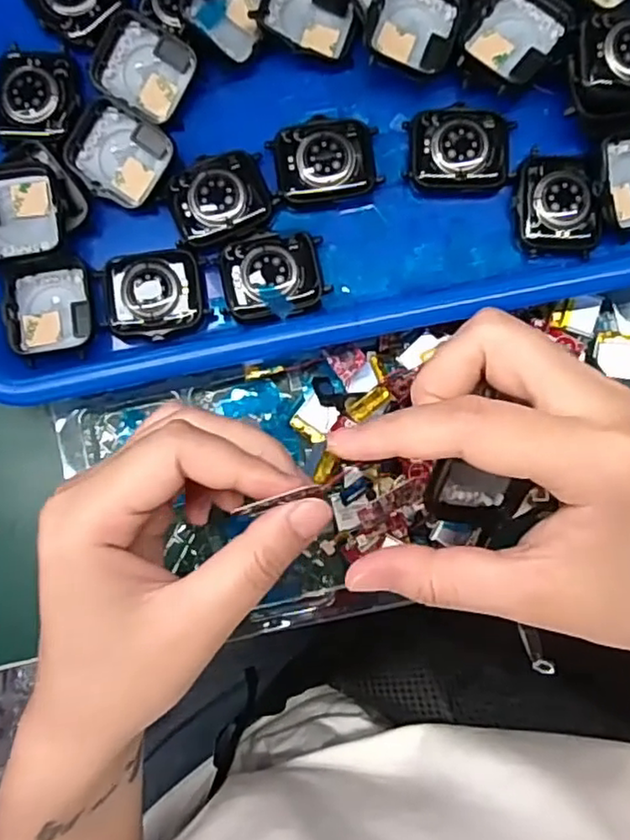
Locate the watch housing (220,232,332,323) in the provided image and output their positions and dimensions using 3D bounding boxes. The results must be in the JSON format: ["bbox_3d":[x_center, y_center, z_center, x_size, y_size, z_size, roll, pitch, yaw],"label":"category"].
[{"bbox_3d":[-0.018,-0.061,0.278,0.043,0.009,0.036,-5,84,0],"label":"watch housing"}]

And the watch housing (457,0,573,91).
[{"bbox_3d":[0.086,-0.163,0.276,0.036,0.010,0.049,34,86,4],"label":"watch housing"}]

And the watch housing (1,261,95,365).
[{"bbox_3d":[-0.113,-0.047,0.279,0.036,0.009,0.040,-7,84,0],"label":"watch housing"}]

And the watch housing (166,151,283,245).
[{"bbox_3d":[-0.041,-0.097,0.280,0.043,0.008,0.035,-16,84,-1],"label":"watch housing"}]

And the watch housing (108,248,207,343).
[{"bbox_3d":[-0.069,-0.054,0.276,0.040,0.010,0.035,-8,84,0],"label":"watch housing"}]

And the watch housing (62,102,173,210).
[{"bbox_3d":[-0.086,-0.115,0.284,0.041,0.012,0.037,32,85,4],"label":"watch housing"}]

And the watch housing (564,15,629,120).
[{"bbox_3d":[0.129,-0.146,0.266,0.046,0.013,0.036,-2,84,1],"label":"watch housing"}]

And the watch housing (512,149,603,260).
[{"bbox_3d":[0.104,-0.094,0.279,0.034,0.009,0.045,-4,84,0],"label":"watch housing"}]

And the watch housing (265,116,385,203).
[{"bbox_3d":[0.004,-0.113,0.281,0.045,0.009,0.034,-6,84,0],"label":"watch housing"}]

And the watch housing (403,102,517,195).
[{"bbox_3d":[0.063,-0.119,0.282,0.045,0.012,0.037,-1,84,1],"label":"watch housing"}]

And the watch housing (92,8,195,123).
[{"bbox_3d":[-0.076,-0.154,0.284,0.040,0.015,0.037,25,85,3],"label":"watch housing"}]

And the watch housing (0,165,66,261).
[{"bbox_3d":[-0.126,-0.089,0.275,0.035,0.013,0.041,-10,84,0],"label":"watch housing"}]

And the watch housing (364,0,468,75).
[{"bbox_3d":[0.043,-0.170,0.276,0.037,0.010,0.042,19,85,3],"label":"watch housing"}]

